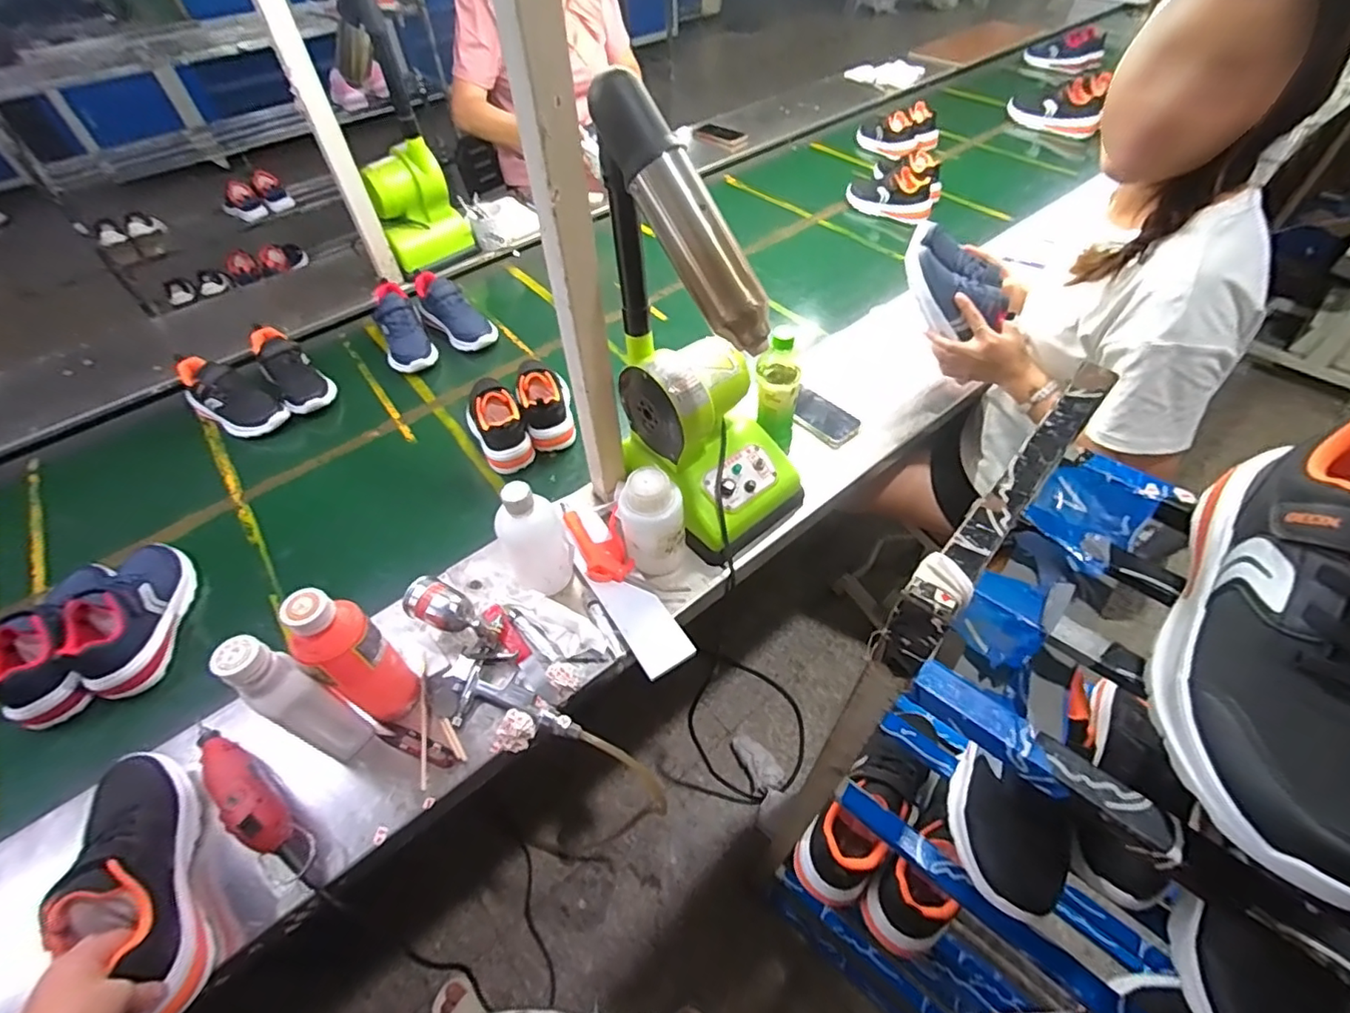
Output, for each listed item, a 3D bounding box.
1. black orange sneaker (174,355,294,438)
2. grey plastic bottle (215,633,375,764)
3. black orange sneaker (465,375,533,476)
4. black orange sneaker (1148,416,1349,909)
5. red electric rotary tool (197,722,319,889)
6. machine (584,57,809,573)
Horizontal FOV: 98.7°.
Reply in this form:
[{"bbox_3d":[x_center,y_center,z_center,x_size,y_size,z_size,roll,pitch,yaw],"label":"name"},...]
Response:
[{"bbox_3d":[-0.754,-0.187,0.980,0.163,0.077,0.083,27,56,15],"label":"black orange sneaker"},{"bbox_3d":[-0.376,0.198,0.579,0.070,0.195,0.054,28,56,17],"label":"grey plastic bottle"},{"bbox_3d":[-0.311,-0.162,0.982,0.078,0.111,0.242,-21,57,-19],"label":"black orange sneaker"},{"bbox_3d":[0.319,0.060,0.295,0.080,0.121,0.251,26,70,15],"label":"black orange sneaker"},{"bbox_3d":[-0.435,0.299,0.590,0.215,0.052,0.045,38,59,22],"label":"red electric rotary tool"},{"bbox_3d":[0.057,-0.182,0.687,0.193,0.466,0.251,-27,59,-22],"label":"machine"}]

